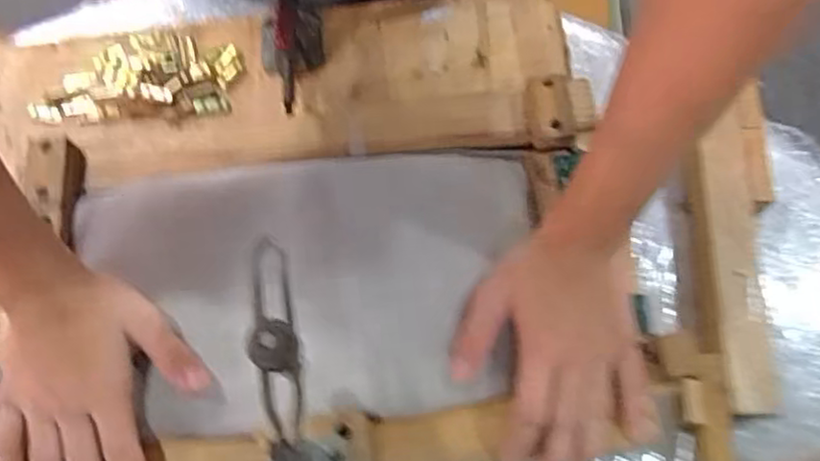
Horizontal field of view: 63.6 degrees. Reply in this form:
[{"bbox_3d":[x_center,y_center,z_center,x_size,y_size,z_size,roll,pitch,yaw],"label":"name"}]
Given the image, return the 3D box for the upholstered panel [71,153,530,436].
[{"bbox_3d":[-0.078,0.038,0.494,0.335,0.034,0.200,-3,72,-2],"label":"upholstered panel"}]

